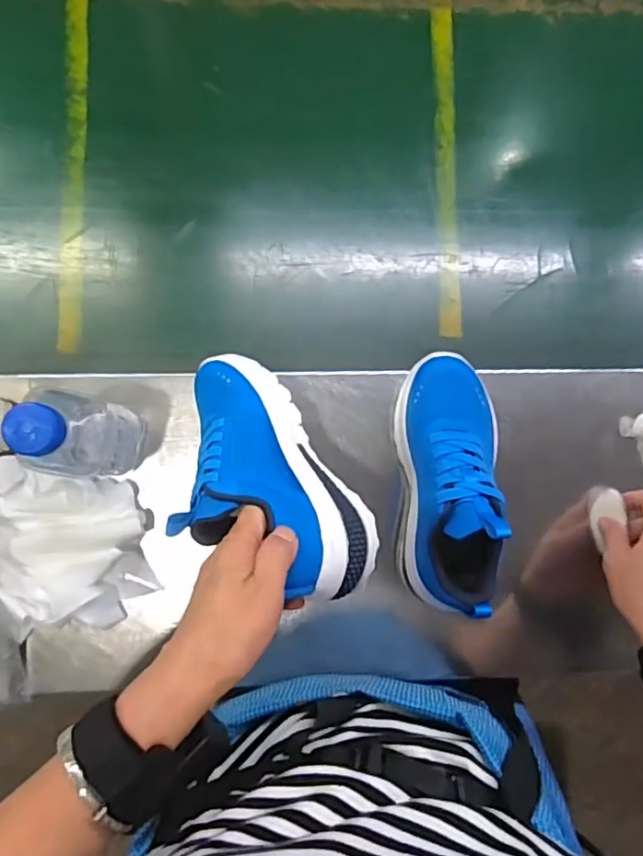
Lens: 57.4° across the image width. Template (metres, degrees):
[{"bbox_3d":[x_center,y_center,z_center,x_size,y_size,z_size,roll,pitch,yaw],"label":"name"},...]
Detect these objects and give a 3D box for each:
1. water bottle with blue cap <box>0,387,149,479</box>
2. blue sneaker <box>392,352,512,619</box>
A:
[{"bbox_3d":[-0.173,0.005,0.436,0.056,0.187,0.052,0,87,-3],"label":"water bottle with blue cap"},{"bbox_3d":[0.107,0.037,0.452,0.084,0.097,0.200,1,73,-3],"label":"blue sneaker"}]

